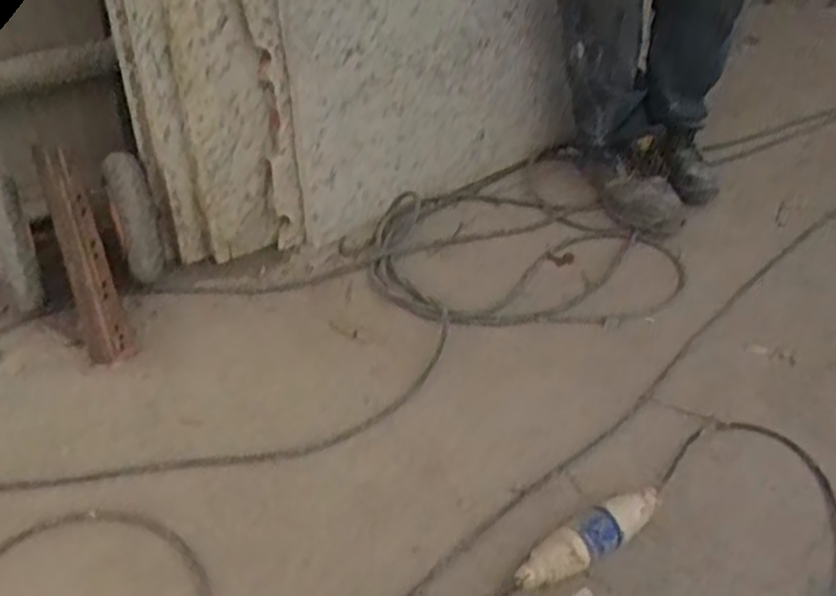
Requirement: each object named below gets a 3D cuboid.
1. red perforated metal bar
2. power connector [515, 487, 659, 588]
[{"bbox_3d":[-0.458,-0.067,1.070,0.059,0.043,0.328,-16,77,-23],"label":"red perforated metal bar"},{"bbox_3d":[0.189,0.259,0.846,0.198,0.042,0.045,-22,47,-28],"label":"power connector"}]

